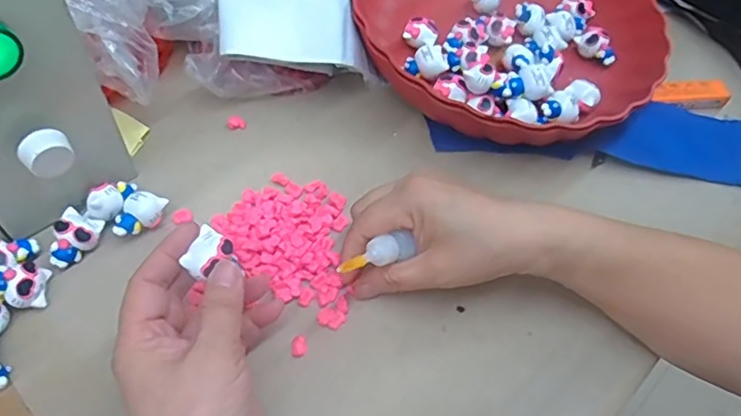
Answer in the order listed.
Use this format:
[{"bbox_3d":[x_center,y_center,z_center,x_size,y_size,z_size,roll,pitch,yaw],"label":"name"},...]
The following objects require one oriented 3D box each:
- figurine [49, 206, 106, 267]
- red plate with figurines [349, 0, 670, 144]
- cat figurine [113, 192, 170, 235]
[{"bbox_3d":[-0.182,0.019,0.361,0.022,0.020,0.033,15,56,5],"label":"figurine"},{"bbox_3d":[0.111,-0.146,0.468,0.229,0.065,0.234,2,56,-3],"label":"red plate with figurines"},{"bbox_3d":[-0.147,0.006,0.375,0.022,0.022,0.032,22,57,10],"label":"cat figurine"}]

